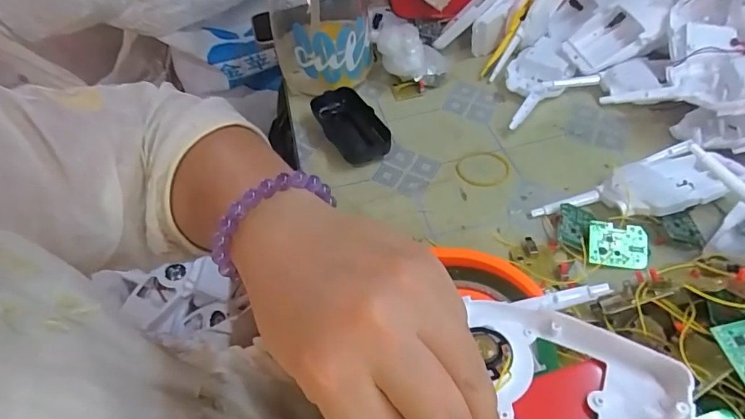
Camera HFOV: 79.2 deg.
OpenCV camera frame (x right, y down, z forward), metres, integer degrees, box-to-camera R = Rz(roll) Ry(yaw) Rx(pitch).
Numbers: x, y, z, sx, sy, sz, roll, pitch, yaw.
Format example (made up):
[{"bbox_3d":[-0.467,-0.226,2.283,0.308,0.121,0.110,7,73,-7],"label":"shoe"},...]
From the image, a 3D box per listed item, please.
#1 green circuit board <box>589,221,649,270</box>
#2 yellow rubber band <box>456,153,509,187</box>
[{"bbox_3d":[0.190,0.028,0.348,0.043,0.004,0.033,6,79,7],"label":"green circuit board"},{"bbox_3d":[0.105,-0.038,0.430,0.049,0.005,0.048,0,49,6],"label":"yellow rubber band"}]

